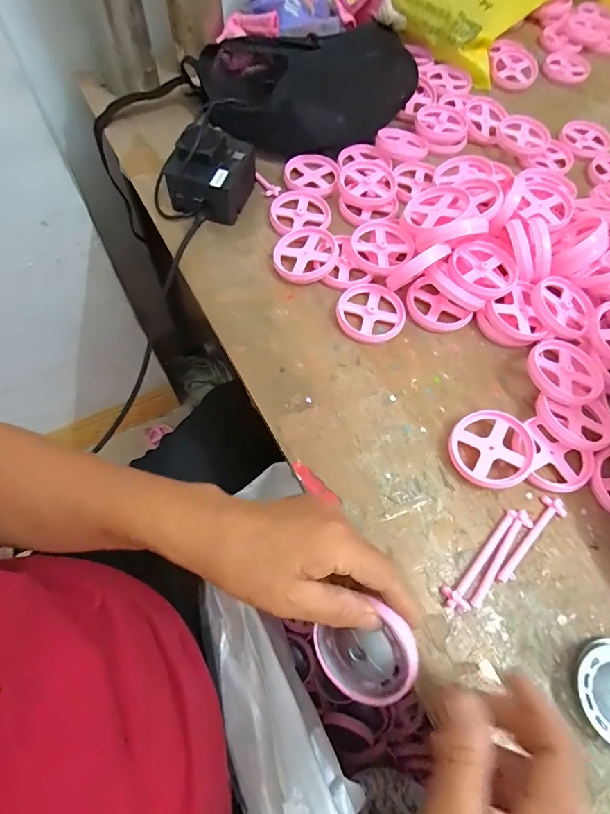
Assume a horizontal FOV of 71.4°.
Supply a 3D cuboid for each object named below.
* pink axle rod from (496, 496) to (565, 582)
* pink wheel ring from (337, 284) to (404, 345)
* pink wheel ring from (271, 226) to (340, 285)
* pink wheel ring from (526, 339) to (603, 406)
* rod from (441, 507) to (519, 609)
[{"bbox_3d":[0.172,0.101,0.322,0.017,0.006,0.083,41,70,16],"label":"pink axle rod"},{"bbox_3d":[0.061,-0.089,0.401,0.063,0.010,0.062,1,65,-2],"label":"pink wheel ring"},{"bbox_3d":[0.001,-0.153,0.420,0.062,0.019,0.066,1,65,-2],"label":"pink wheel ring"},{"bbox_3d":[0.227,-0.030,0.371,0.062,0.013,0.062,1,65,-2],"label":"pink wheel ring"},{"bbox_3d":[0.132,0.111,0.312,0.019,0.008,0.091,41,70,16],"label":"rod"}]

